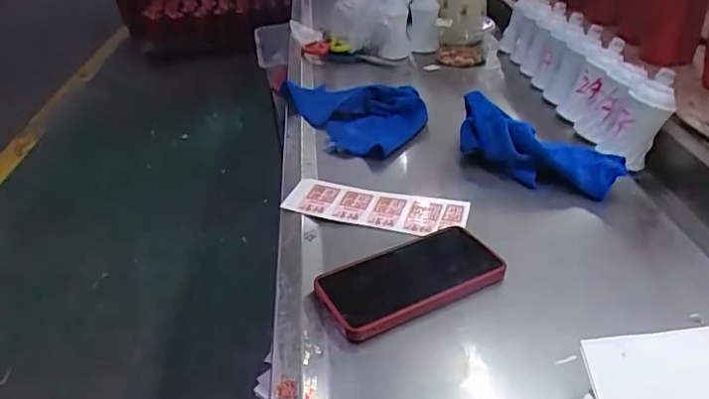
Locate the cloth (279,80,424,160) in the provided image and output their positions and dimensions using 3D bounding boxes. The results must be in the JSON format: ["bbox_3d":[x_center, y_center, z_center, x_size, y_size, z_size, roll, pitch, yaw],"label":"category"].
[{"bbox_3d":[-0.011,-0.128,0.826,0.227,0.055,0.162,20,41,34],"label":"cloth"}]

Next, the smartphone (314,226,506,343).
[{"bbox_3d":[0.051,0.069,0.512,0.168,0.014,0.082,-21,36,-22],"label":"smartphone"}]

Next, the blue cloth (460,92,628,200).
[{"bbox_3d":[0.216,-0.065,0.696,0.087,0.071,0.225,-29,40,-31],"label":"blue cloth"}]

